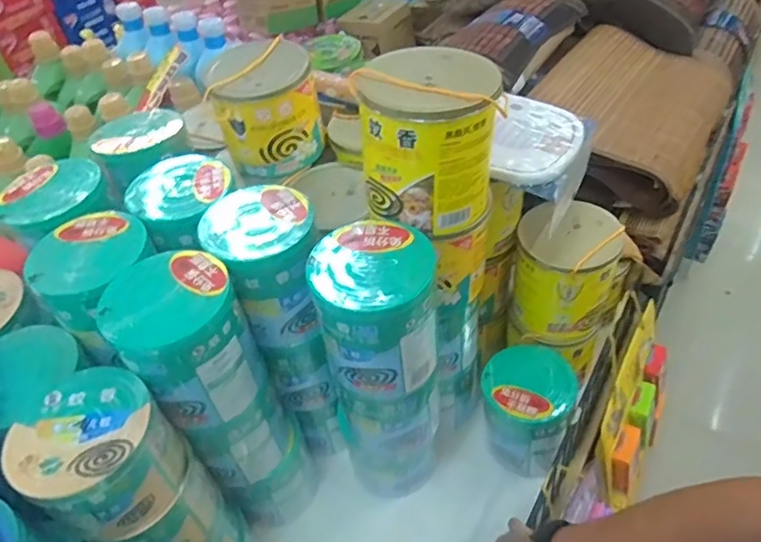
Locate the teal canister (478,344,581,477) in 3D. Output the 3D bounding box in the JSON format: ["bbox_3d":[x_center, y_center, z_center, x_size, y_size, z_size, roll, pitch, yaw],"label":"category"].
[{"bbox_3d":[0.223,0.221,0.886,0.134,0.151,0.135,10,48,16],"label":"teal canister"}]

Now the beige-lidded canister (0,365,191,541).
[{"bbox_3d":[-0.279,0.190,0.586,0.129,0.125,0.123,-4,45,4],"label":"beige-lidded canister"}]

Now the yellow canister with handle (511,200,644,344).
[{"bbox_3d":[0.279,0.003,0.876,0.142,0.165,0.135,7,47,14],"label":"yellow canister with handle"}]

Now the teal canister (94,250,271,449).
[{"bbox_3d":[-0.217,0.086,0.663,0.138,0.193,0.143,-36,52,-25],"label":"teal canister"}]

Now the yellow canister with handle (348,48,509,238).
[{"bbox_3d":[0.054,-0.147,0.632,0.150,0.155,0.141,-2,46,5],"label":"yellow canister with handle"}]

